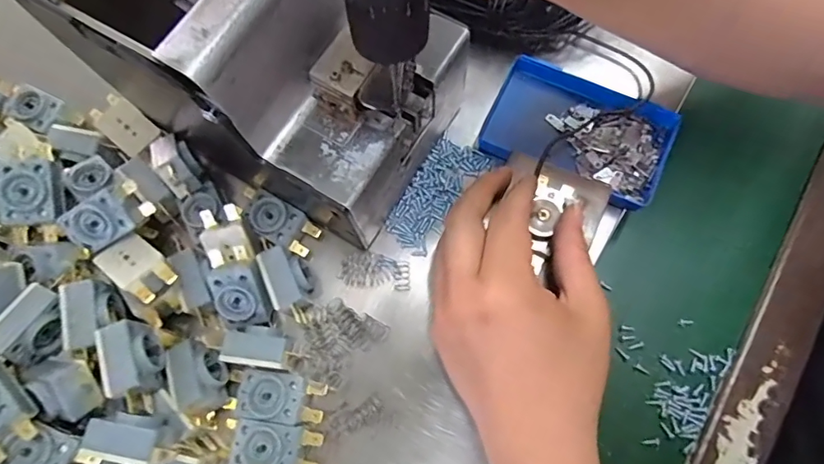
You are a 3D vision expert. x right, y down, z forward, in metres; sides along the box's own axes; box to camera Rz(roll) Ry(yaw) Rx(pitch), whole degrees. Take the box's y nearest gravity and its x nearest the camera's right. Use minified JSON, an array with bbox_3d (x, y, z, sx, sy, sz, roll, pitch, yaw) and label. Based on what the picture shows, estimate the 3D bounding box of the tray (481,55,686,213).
[{"bbox_3d":[0.110,-0.064,0.325,0.115,0.032,0.071,27,77,9],"label":"tray"}]

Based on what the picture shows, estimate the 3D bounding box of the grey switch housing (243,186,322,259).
[{"bbox_3d":[-0.088,-0.008,0.303,0.057,0.017,0.025,28,77,9],"label":"grey switch housing"}]

